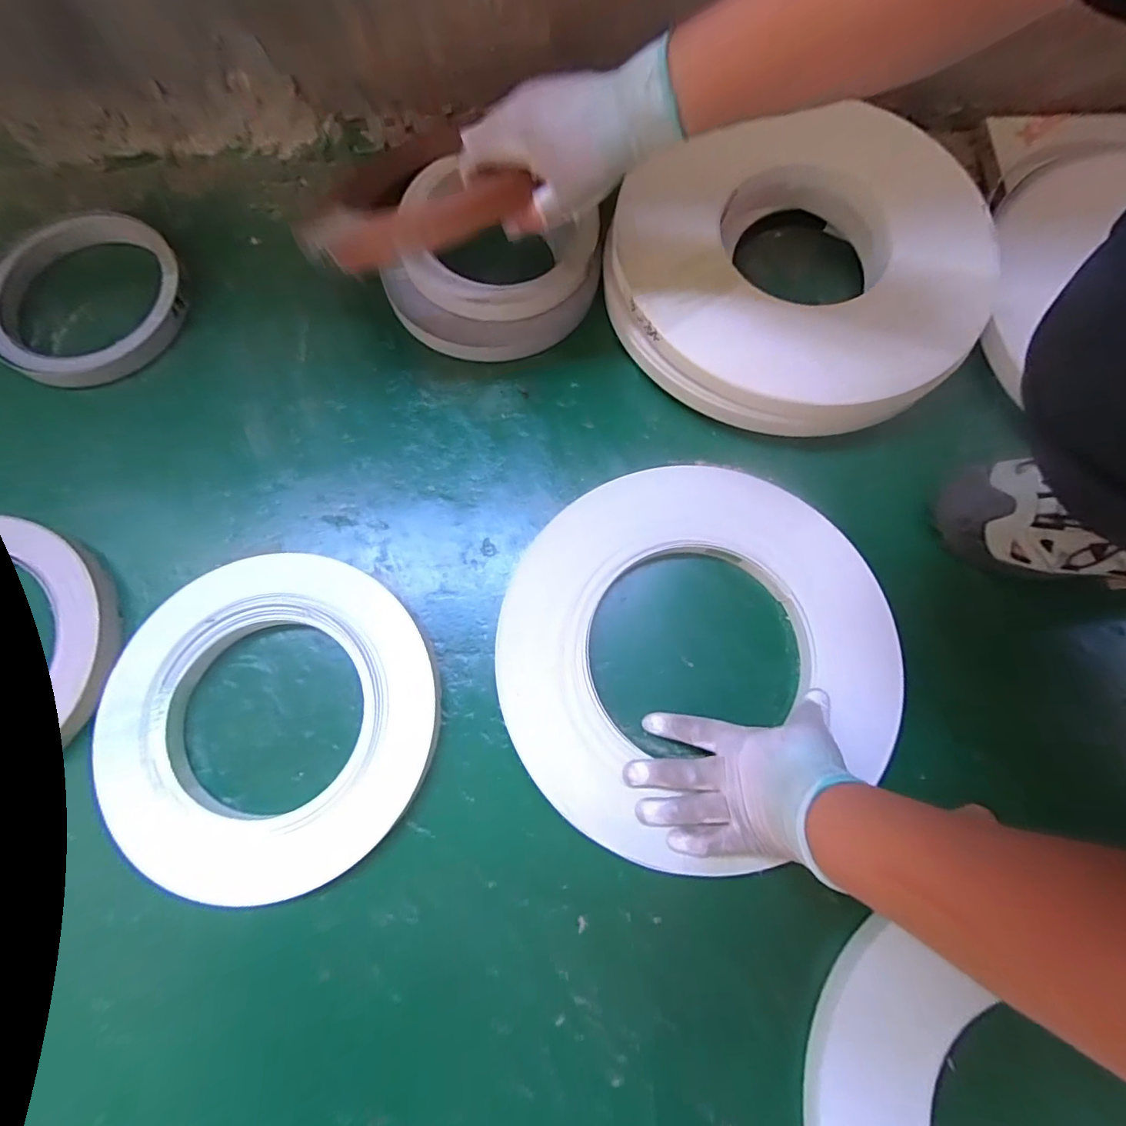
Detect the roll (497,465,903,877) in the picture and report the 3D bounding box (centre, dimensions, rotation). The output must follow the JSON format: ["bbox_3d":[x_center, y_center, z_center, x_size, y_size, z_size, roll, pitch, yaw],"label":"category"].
[{"bbox_3d":[0.118,0.082,0.463,0.343,0.023,0.340,0,75,0],"label":"roll"}]

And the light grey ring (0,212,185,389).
[{"bbox_3d":[-0.525,-0.296,0.566,0.199,0.026,0.207,0,75,0],"label":"light grey ring"}]

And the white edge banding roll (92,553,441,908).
[{"bbox_3d":[-0.253,0.131,0.451,0.276,0.034,0.274,-5,75,-1],"label":"white edge banding roll"}]

